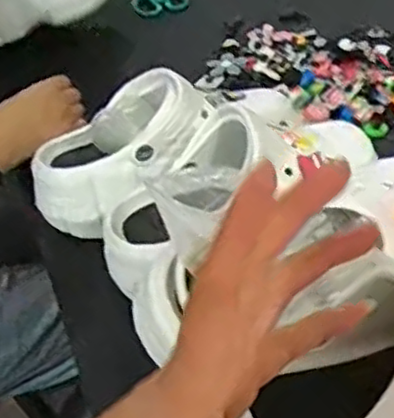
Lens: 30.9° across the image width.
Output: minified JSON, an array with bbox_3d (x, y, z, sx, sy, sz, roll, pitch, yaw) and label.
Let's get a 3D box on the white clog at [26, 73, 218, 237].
[{"bbox_3d":[-0.061,-0.045,0.651,0.168,0.093,0.094,-36,45,2],"label":"white clog"}]

